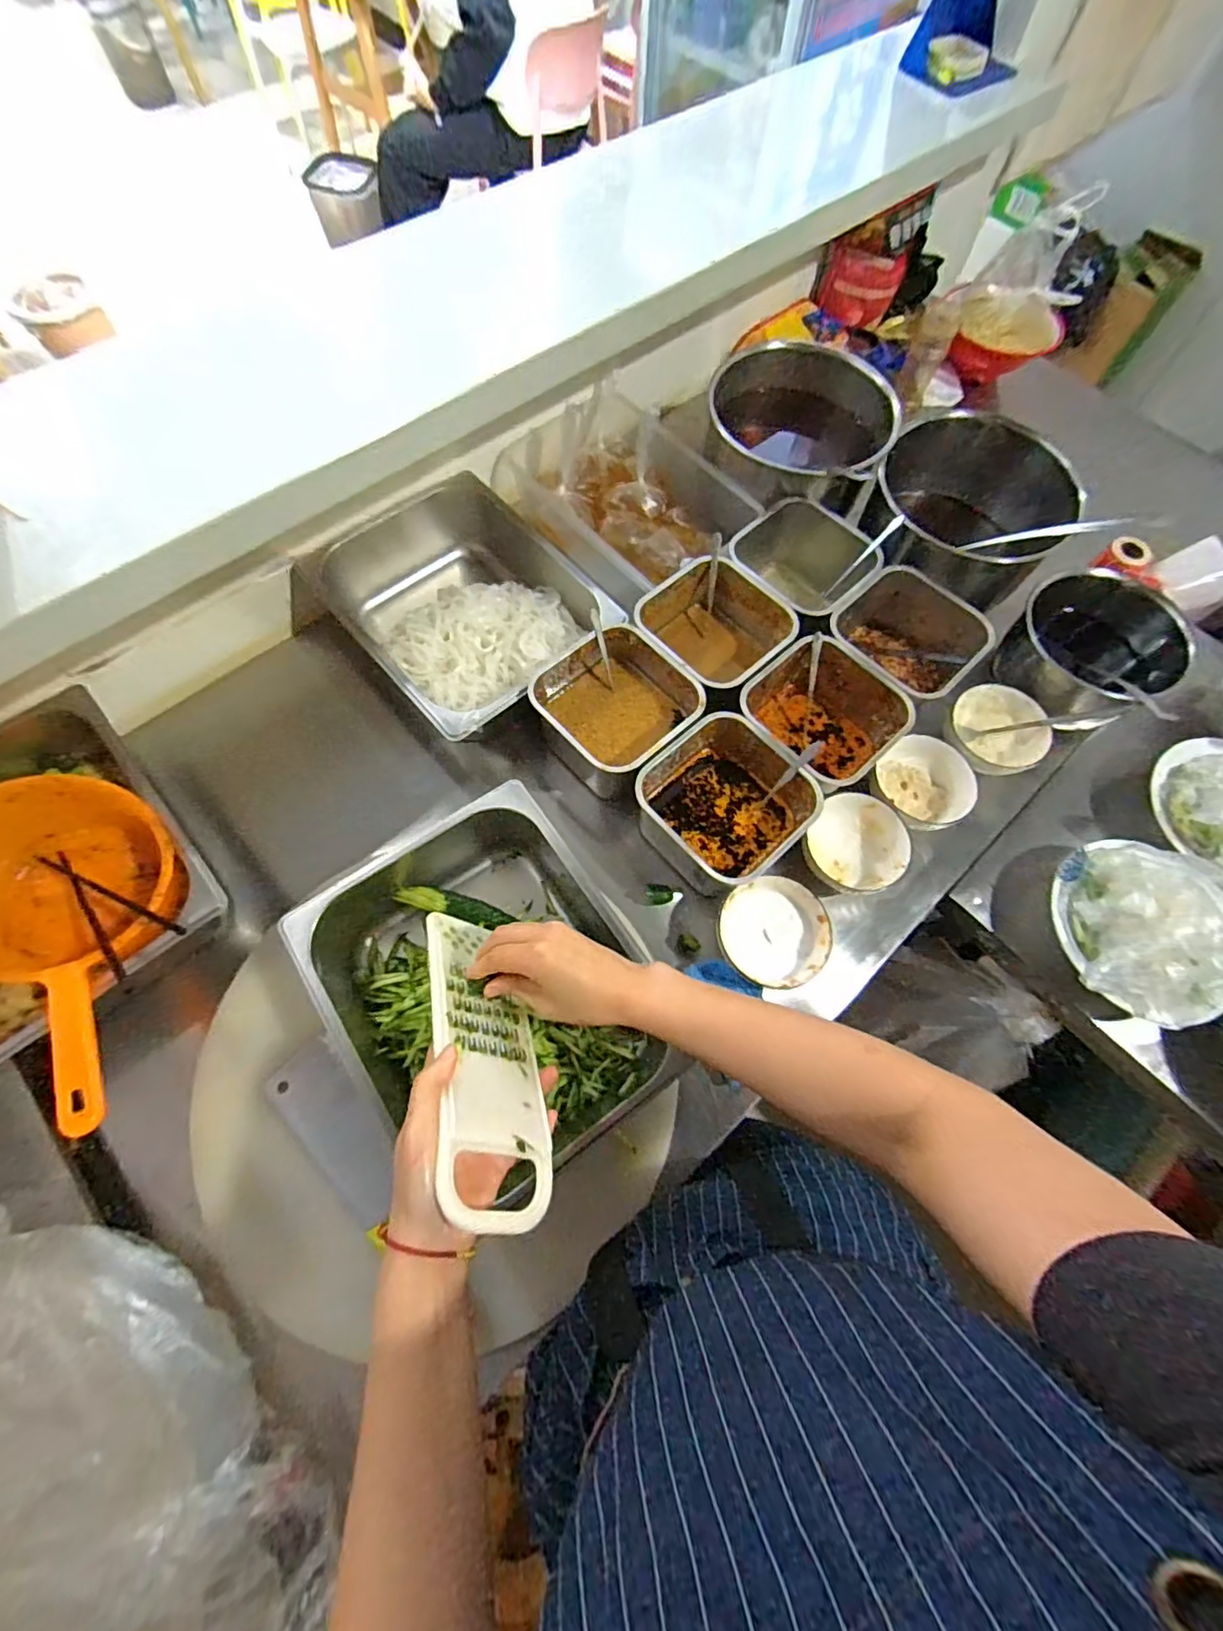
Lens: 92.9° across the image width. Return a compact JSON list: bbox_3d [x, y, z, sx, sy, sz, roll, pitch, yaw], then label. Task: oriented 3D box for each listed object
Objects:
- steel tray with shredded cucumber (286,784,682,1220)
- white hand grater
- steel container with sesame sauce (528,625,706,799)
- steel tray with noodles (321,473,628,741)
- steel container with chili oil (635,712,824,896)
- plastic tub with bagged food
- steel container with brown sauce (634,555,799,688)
[{"bbox_3d":[-0.115,0.160,0.572,0.257,0.104,0.312,-36,74,-15],"label":"steel tray with shredded cucumber"},{"bbox_3d":[-0.100,0.175,0.444,0.023,0.084,0.240,-49,37,18],"label":"white hand grater"},{"bbox_3d":[0.004,-0.118,0.675,0.158,0.089,0.163,-39,75,-16],"label":"steel container with sesame sauce"},{"bbox_3d":[-0.185,-0.260,0.746,0.264,0.102,0.346,-37,74,-15],"label":"steel tray with noodles"},{"bbox_3d":[0.119,-0.011,0.632,0.158,0.087,0.157,-41,75,-16],"label":"steel container with chili oil"},{"bbox_3d":[0.020,-0.446,0.810,0.238,0.120,0.322,-42,76,-17],"label":"plastic tub with bagged food"},{"bbox_3d":[0.121,-0.211,0.734,0.153,0.121,0.160,-40,75,-16],"label":"steel container with brown sauce"}]

